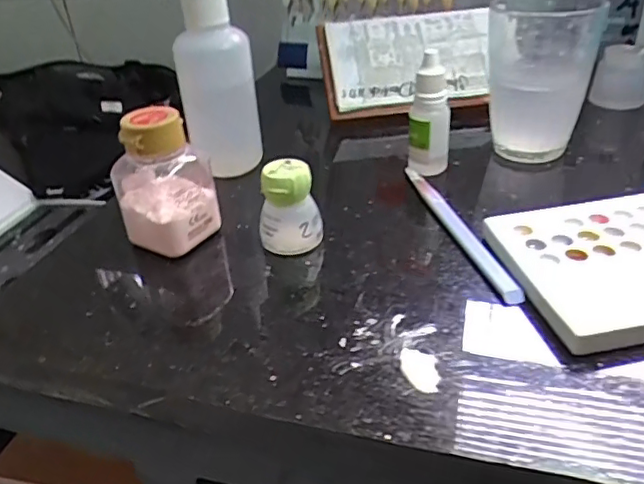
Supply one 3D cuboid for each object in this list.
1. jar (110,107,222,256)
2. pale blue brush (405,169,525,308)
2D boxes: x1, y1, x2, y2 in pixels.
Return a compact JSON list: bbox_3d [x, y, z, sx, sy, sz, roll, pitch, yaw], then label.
[{"bbox_3d":[-0.082,-0.035,0.312,0.034,0.068,0.047,22,41,35],"label":"jar"},{"bbox_3d":[0.073,-0.011,0.321,0.009,0.005,0.141,-10,33,-8],"label":"pale blue brush"}]

